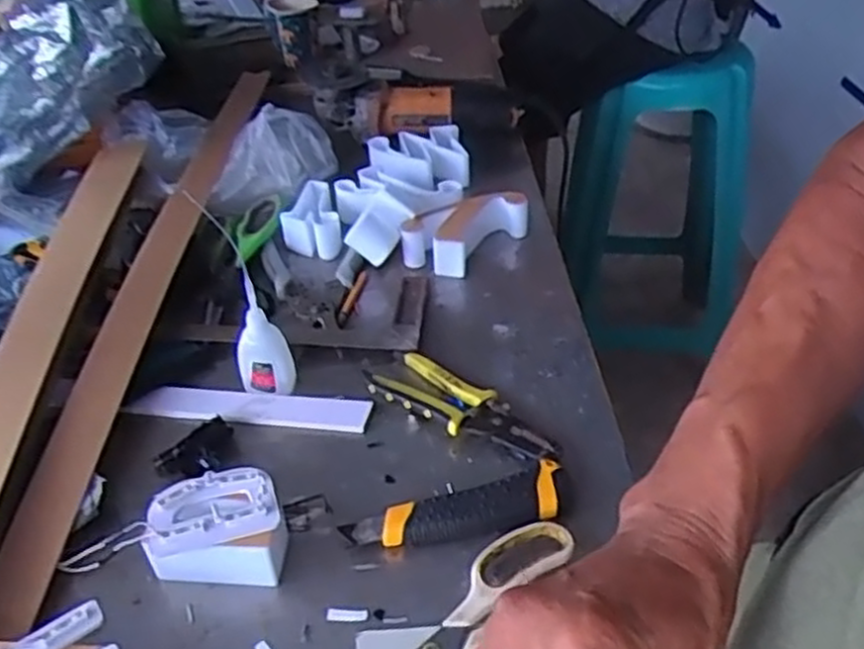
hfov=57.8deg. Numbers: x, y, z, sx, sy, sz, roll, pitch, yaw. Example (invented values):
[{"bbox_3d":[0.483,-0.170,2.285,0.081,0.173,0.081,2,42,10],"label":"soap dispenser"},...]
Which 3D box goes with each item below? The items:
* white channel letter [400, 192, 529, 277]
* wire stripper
[{"bbox_3d":[0.036,-0.098,0.809,0.133,0.043,0.067,-32,48,-32],"label":"white channel letter"},{"bbox_3d":[0.026,0.066,0.625,0.164,0.019,0.059,24,46,28],"label":"wire stripper"}]

